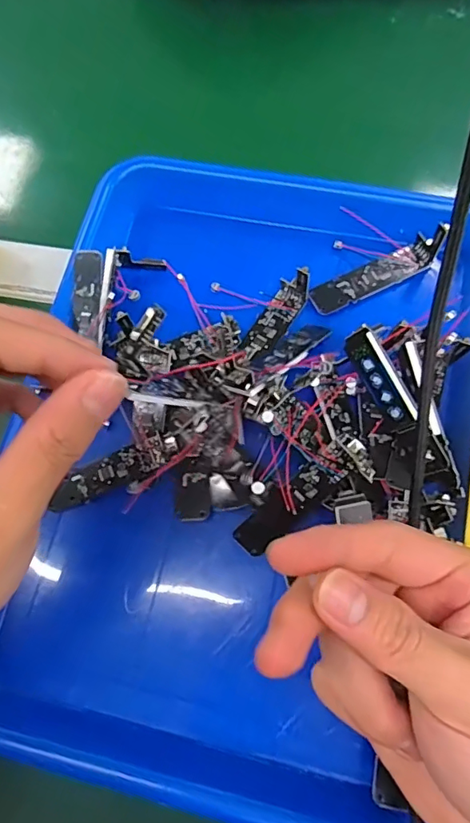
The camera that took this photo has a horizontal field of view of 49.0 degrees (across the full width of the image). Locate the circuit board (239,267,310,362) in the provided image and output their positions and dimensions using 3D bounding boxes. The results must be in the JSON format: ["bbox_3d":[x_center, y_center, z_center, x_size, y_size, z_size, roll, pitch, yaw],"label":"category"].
[{"bbox_3d":[0.026,-0.057,0.304,0.018,0.009,0.063,30,76,12],"label":"circuit board"}]

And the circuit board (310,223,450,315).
[{"bbox_3d":[0.081,-0.085,0.296,0.076,0.033,0.019,-26,72,-5],"label":"circuit board"}]

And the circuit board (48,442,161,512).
[{"bbox_3d":[-0.071,0.036,0.282,0.064,0.005,0.018,-23,91,3],"label":"circuit board"}]

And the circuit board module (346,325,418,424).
[{"bbox_3d":[0.071,-0.017,0.253,0.004,0.019,0.050,-26,83,-49],"label":"circuit board module"}]

